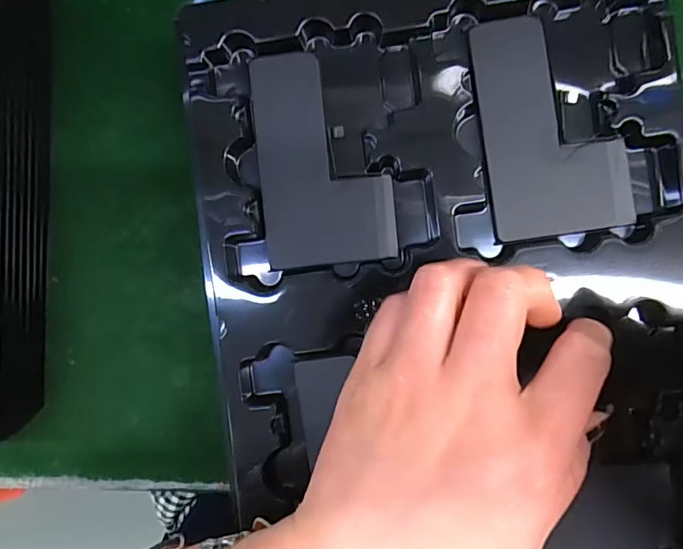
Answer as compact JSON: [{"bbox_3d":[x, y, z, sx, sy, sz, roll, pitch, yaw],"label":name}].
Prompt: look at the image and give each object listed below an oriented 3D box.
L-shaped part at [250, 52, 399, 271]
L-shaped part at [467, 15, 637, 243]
[{"bbox_3d":[-0.009,-0.052,0.217,0.058,0.004,0.094,-7,90,4],"label":"L-shaped part"},{"bbox_3d":[0.090,-0.065,0.210,0.057,0.004,0.094,-9,90,4],"label":"L-shaped part"}]

